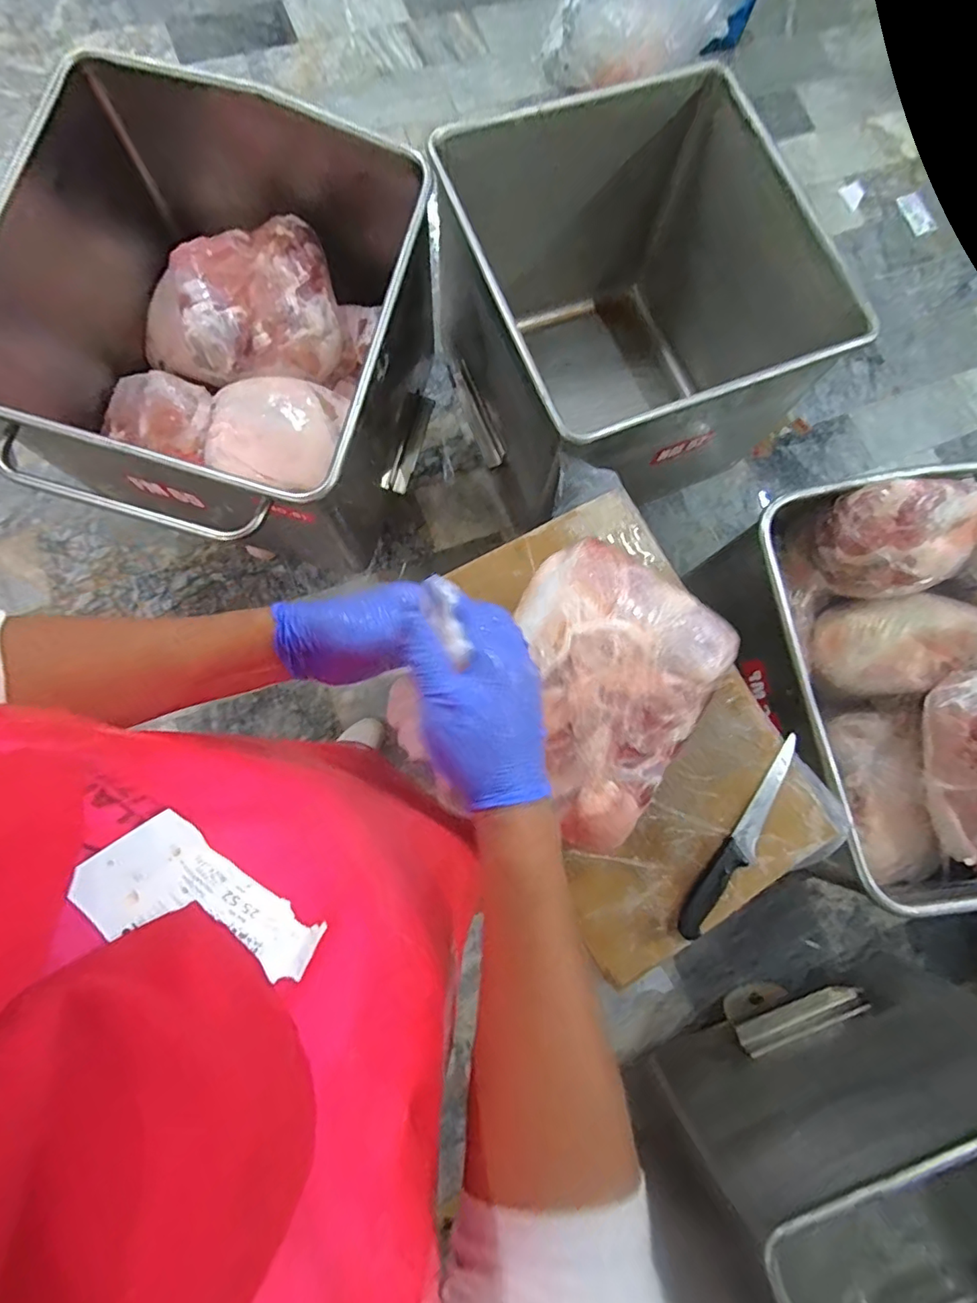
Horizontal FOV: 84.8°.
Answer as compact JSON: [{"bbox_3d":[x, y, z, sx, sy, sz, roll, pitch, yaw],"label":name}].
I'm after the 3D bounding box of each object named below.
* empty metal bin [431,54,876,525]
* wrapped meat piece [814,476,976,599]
[{"bbox_3d":[0.290,-0.712,1.208,0.682,0.517,0.665,-21,81,-5],"label":"empty metal bin"},{"bbox_3d":[0.748,-0.199,0.935,0.307,0.173,0.173,-10,80,-3],"label":"wrapped meat piece"}]

